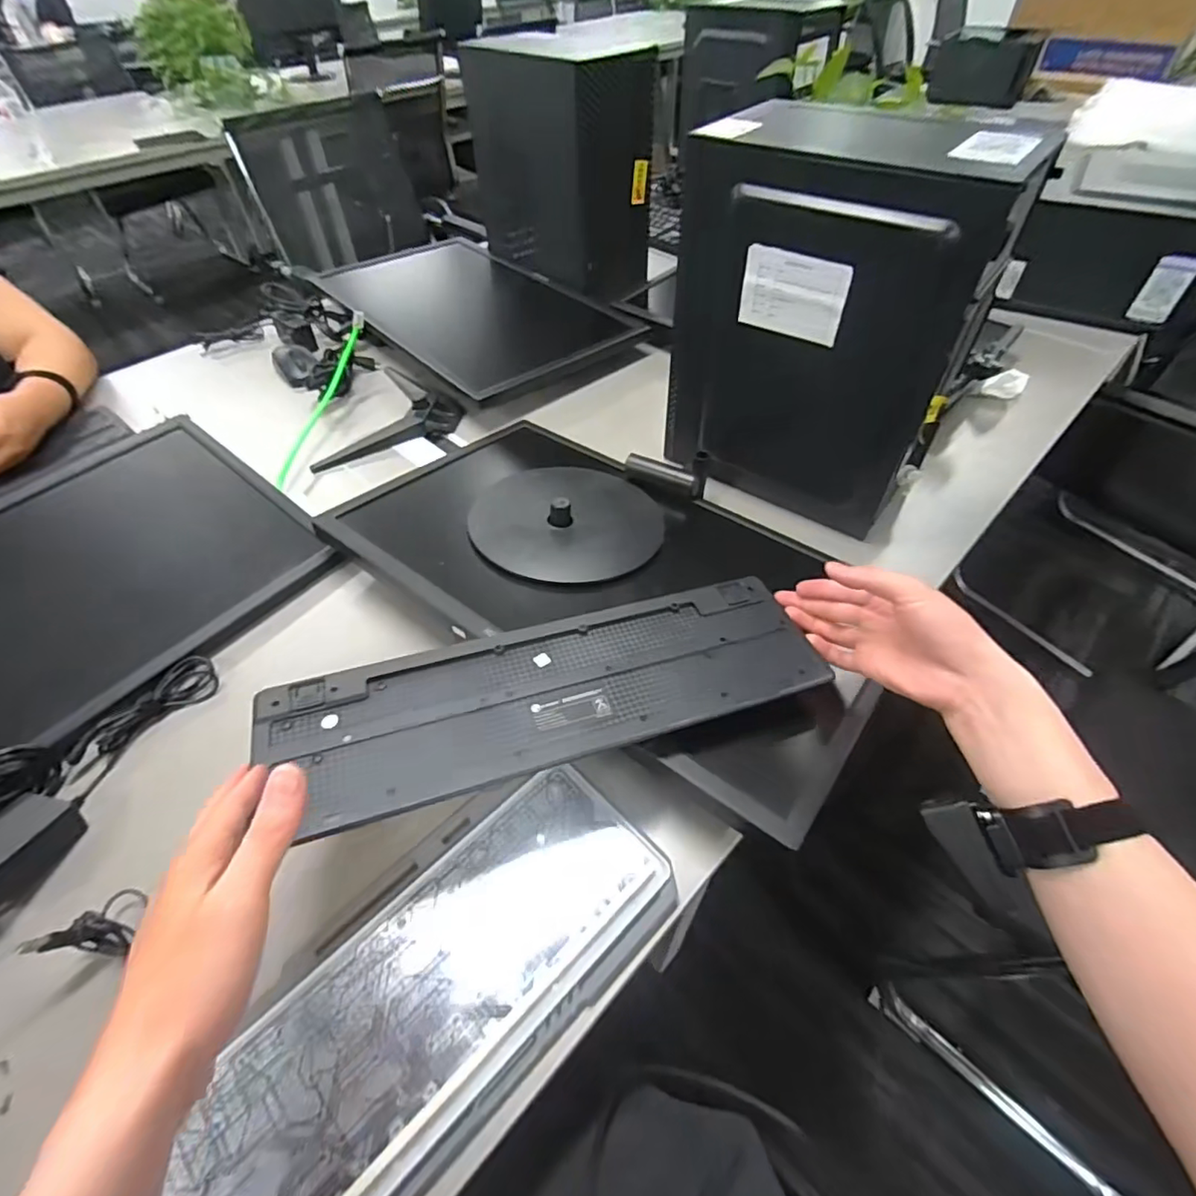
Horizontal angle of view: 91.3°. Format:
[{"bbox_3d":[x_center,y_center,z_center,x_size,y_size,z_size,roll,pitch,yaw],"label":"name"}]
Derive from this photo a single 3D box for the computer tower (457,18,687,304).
[{"bbox_3d":[-0.068,-0.747,1.016,0.175,0.330,0.312,-34,57,-24],"label":"computer tower"}]

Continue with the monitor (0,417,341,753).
[{"bbox_3d":[-0.574,0.026,0.570,0.323,0.066,0.543,30,57,24],"label":"monitor"}]

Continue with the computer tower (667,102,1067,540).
[{"bbox_3d":[0.222,-0.274,0.607,0.283,0.331,0.160,29,57,23],"label":"computer tower"}]

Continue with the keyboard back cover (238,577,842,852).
[{"bbox_3d":[-0.028,0.066,0.445,0.410,0.011,0.124,-12,50,-17],"label":"keyboard back cover"}]

